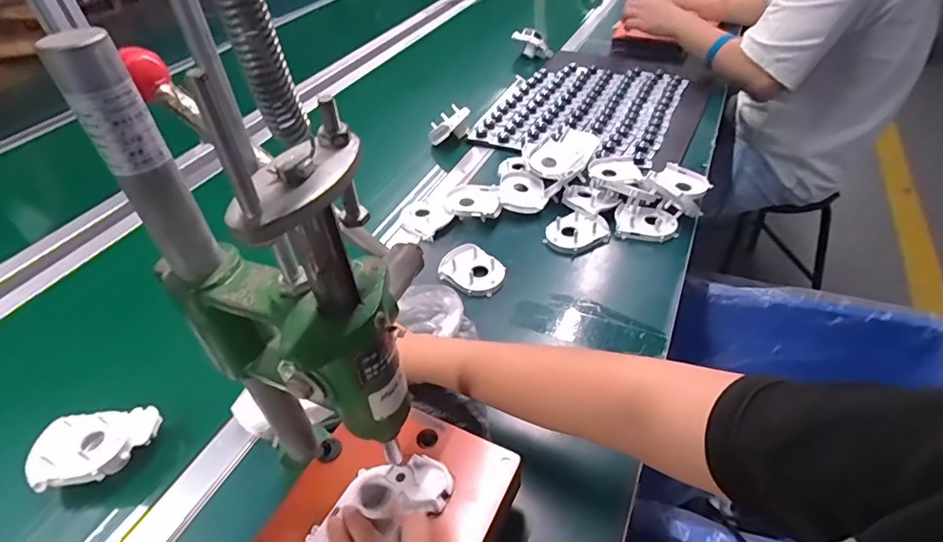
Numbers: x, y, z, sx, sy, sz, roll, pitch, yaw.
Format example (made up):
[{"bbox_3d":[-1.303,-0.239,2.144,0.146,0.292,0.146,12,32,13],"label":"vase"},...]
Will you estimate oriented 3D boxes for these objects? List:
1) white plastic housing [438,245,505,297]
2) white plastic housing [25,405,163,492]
[{"bbox_3d":[0.004,-0.002,0.651,0.064,0.022,0.082,-31,49,-27],"label":"white plastic housing"},{"bbox_3d":[-0.355,0.163,0.477,0.098,0.028,0.063,-14,43,-11],"label":"white plastic housing"}]

